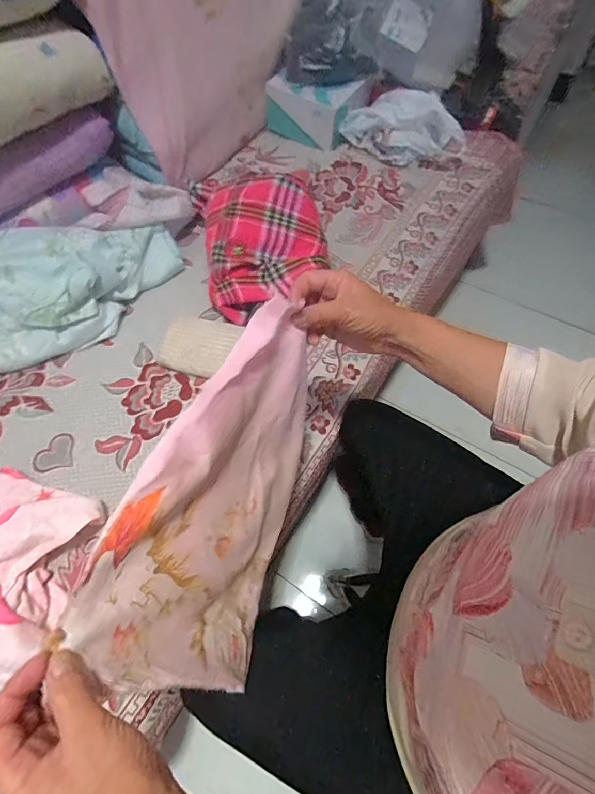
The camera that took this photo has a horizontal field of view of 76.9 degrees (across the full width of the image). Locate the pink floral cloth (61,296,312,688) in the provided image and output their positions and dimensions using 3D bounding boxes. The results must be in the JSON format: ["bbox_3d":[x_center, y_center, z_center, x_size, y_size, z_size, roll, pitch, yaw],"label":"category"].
[{"bbox_3d":[-0.072,0.113,0.430,0.111,0.259,0.335,16,64,10],"label":"pink floral cloth"}]

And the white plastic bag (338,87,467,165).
[{"bbox_3d":[0.259,-0.665,0.928,0.282,0.142,0.092,37,69,19],"label":"white plastic bag"}]

